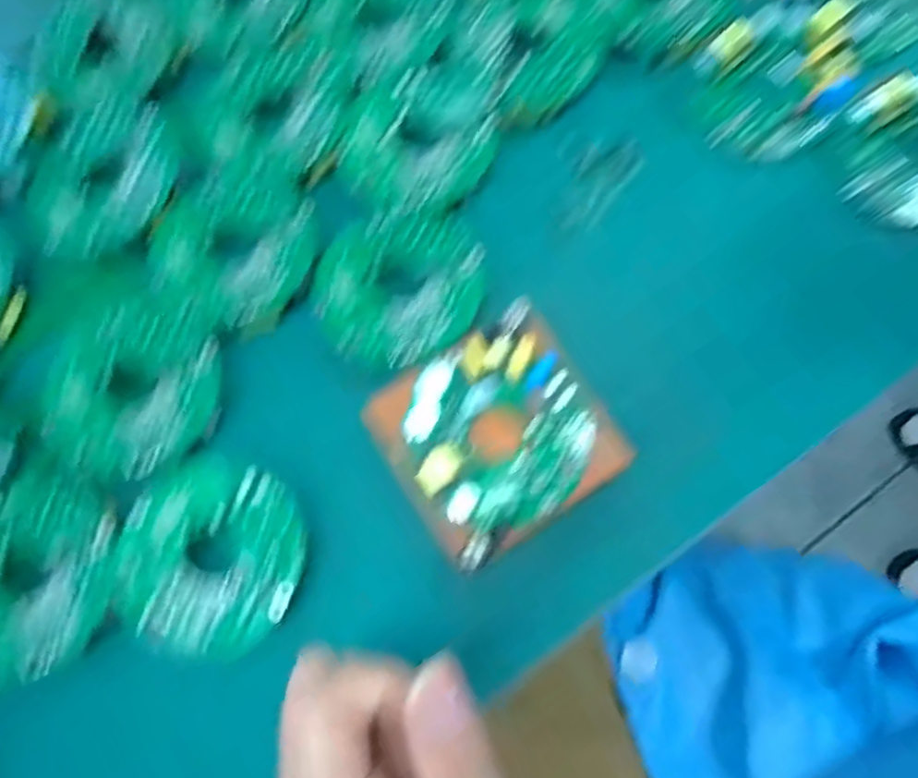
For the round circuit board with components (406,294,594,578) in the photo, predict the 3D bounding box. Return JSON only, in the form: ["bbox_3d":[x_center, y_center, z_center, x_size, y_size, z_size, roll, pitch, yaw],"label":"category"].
[{"bbox_3d":[0.013,0.014,0.226,0.065,0.014,0.065,-30,85,-18],"label":"round circuit board with components"}]

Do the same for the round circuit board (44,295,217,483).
[{"bbox_3d":[-0.126,-0.002,0.246,0.066,0.004,0.068,0,76,1],"label":"round circuit board"}]

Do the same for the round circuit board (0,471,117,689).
[{"bbox_3d":[-0.156,0.067,0.231,0.063,0.005,0.070,2,76,2],"label":"round circuit board"}]

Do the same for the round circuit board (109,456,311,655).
[{"bbox_3d":[-0.089,0.059,0.229,0.065,0.004,0.066,0,76,1],"label":"round circuit board"}]

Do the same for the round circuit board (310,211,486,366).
[{"bbox_3d":[-0.024,-0.041,0.255,0.067,0.005,0.062,0,76,1],"label":"round circuit board"}]

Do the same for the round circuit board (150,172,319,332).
[{"bbox_3d":[-0.091,-0.061,0.263,0.063,0.004,0.066,0,76,1],"label":"round circuit board"}]

